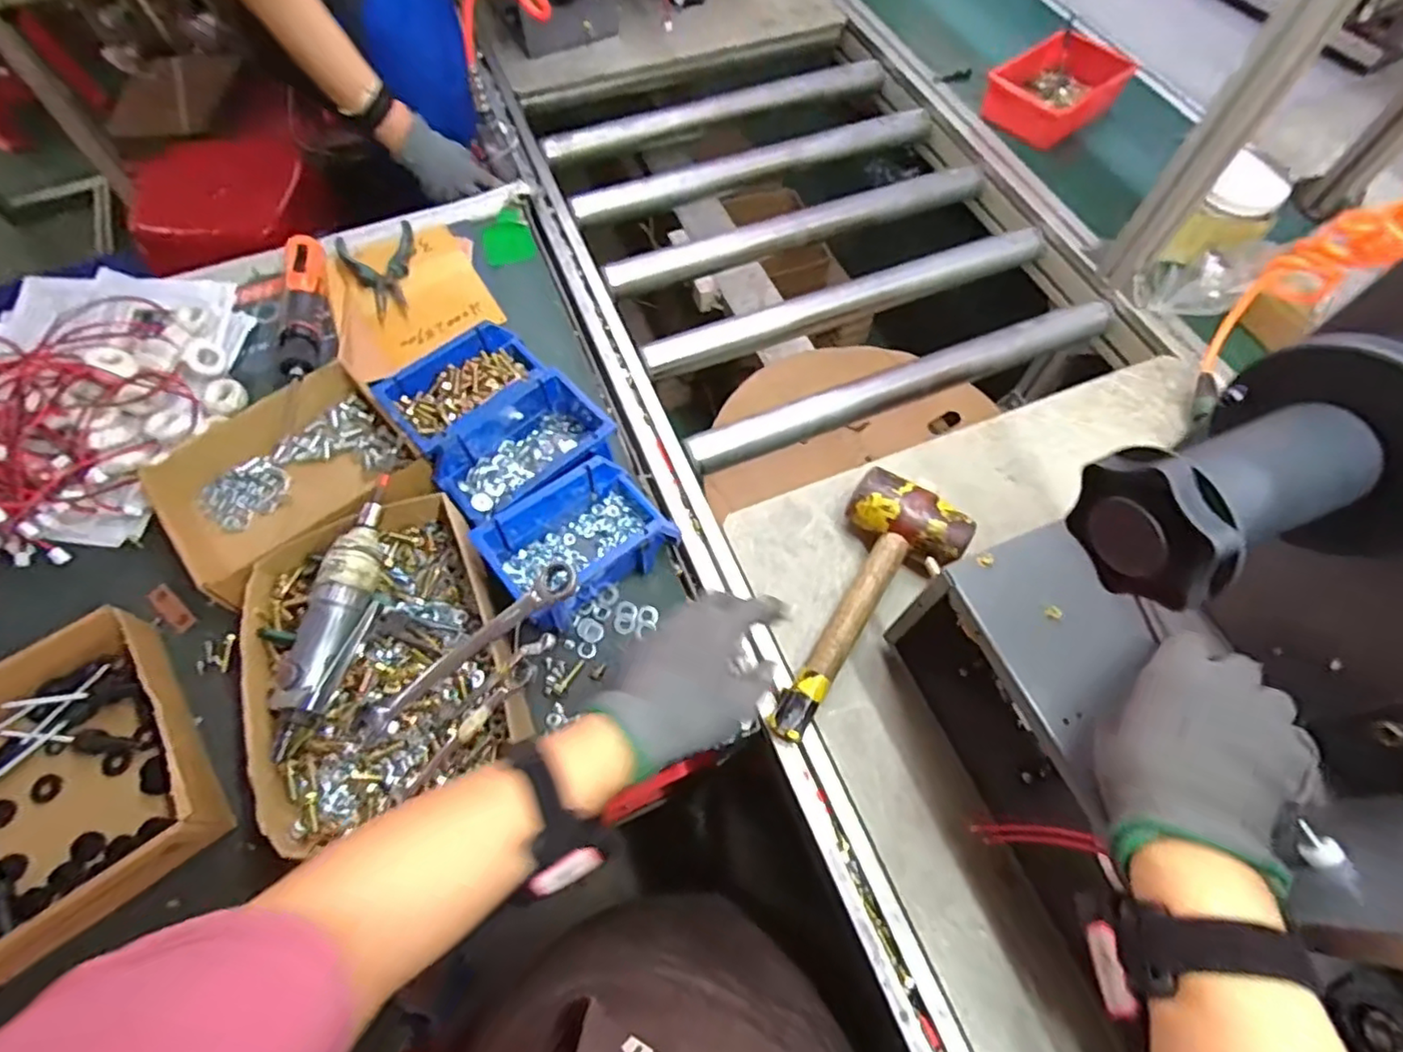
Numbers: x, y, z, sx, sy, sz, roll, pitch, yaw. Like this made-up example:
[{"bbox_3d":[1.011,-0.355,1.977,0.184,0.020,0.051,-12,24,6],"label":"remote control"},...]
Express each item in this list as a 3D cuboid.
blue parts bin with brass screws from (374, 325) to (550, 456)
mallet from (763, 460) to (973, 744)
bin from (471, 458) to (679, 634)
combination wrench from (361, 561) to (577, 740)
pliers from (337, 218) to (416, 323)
[{"bbox_3d":[-0.238,-0.140,0.654,0.155,0.056,0.102,-40,70,-18],"label":"blue parts bin with brass screws"},{"bbox_3d":[0.145,0.077,0.586,0.108,0.064,0.261,29,67,13],"label":"mallet"},{"bbox_3d":[-0.112,0.012,0.586,0.157,0.074,0.109,-38,70,-18],"label":"bin"},{"bbox_3d":[-0.184,0.098,0.513,0.207,0.017,0.029,-37,68,3],"label":"combination wrench"},{"bbox_3d":[-0.380,-0.307,0.764,0.088,0.024,0.142,-21,66,-11],"label":"pliers"}]

